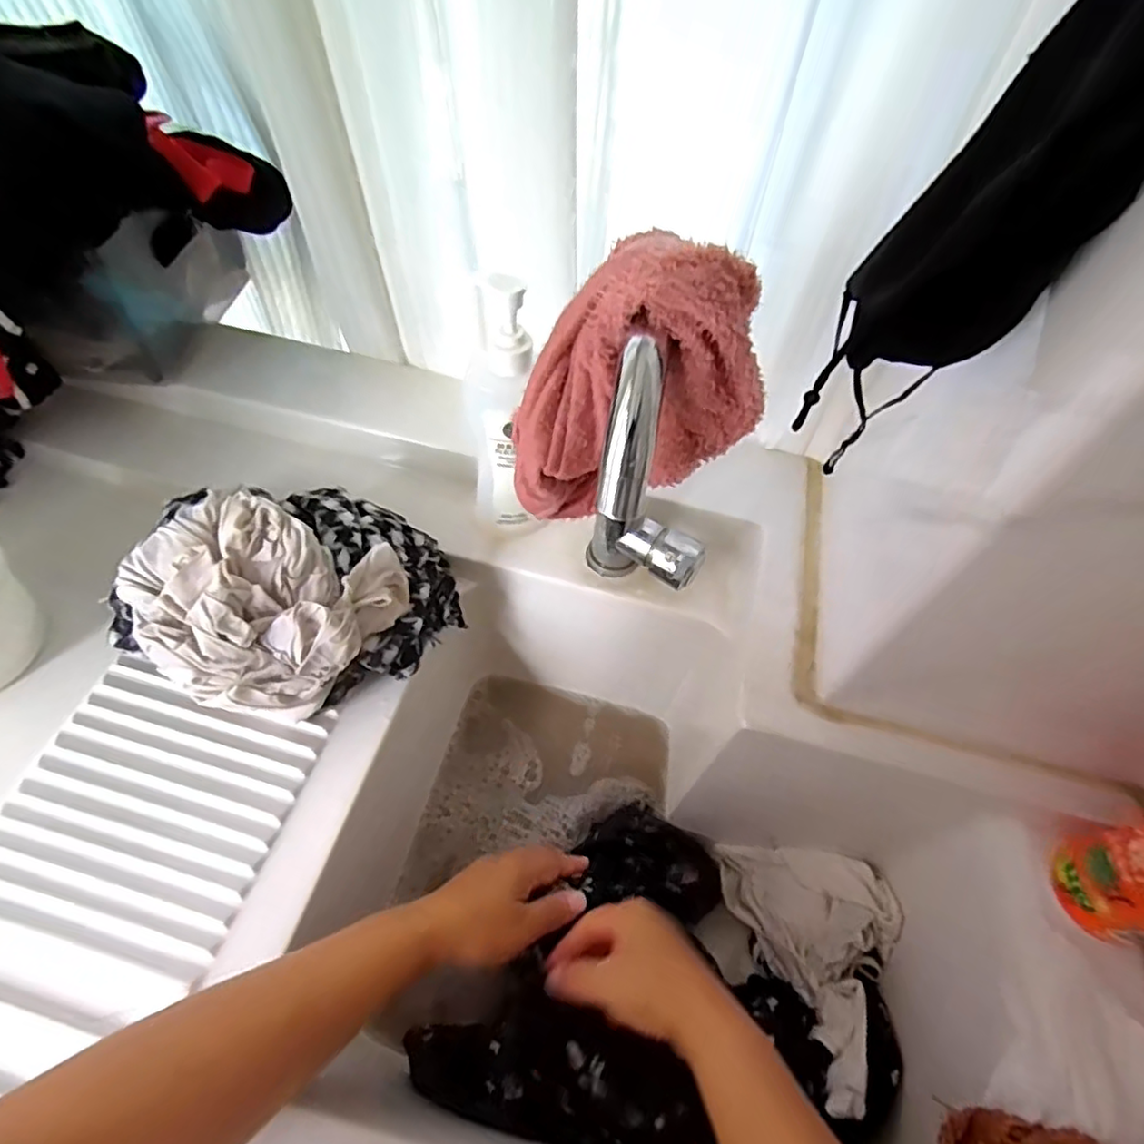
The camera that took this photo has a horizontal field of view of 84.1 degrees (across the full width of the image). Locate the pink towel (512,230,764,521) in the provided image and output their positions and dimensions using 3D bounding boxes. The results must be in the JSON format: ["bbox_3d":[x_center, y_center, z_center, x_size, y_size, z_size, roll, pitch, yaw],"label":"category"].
[{"bbox_3d":[0.028,-0.077,0.323,0.112,0.166,0.043,2,56,-3],"label":"pink towel"}]

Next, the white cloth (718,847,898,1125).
[{"bbox_3d":[0.211,0.302,0.516,0.115,0.089,0.176,-10,58,-11],"label":"white cloth"}]

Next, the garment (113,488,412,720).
[{"bbox_3d":[-0.214,0.019,0.432,0.165,0.085,0.127,12,56,5],"label":"garment"}]

